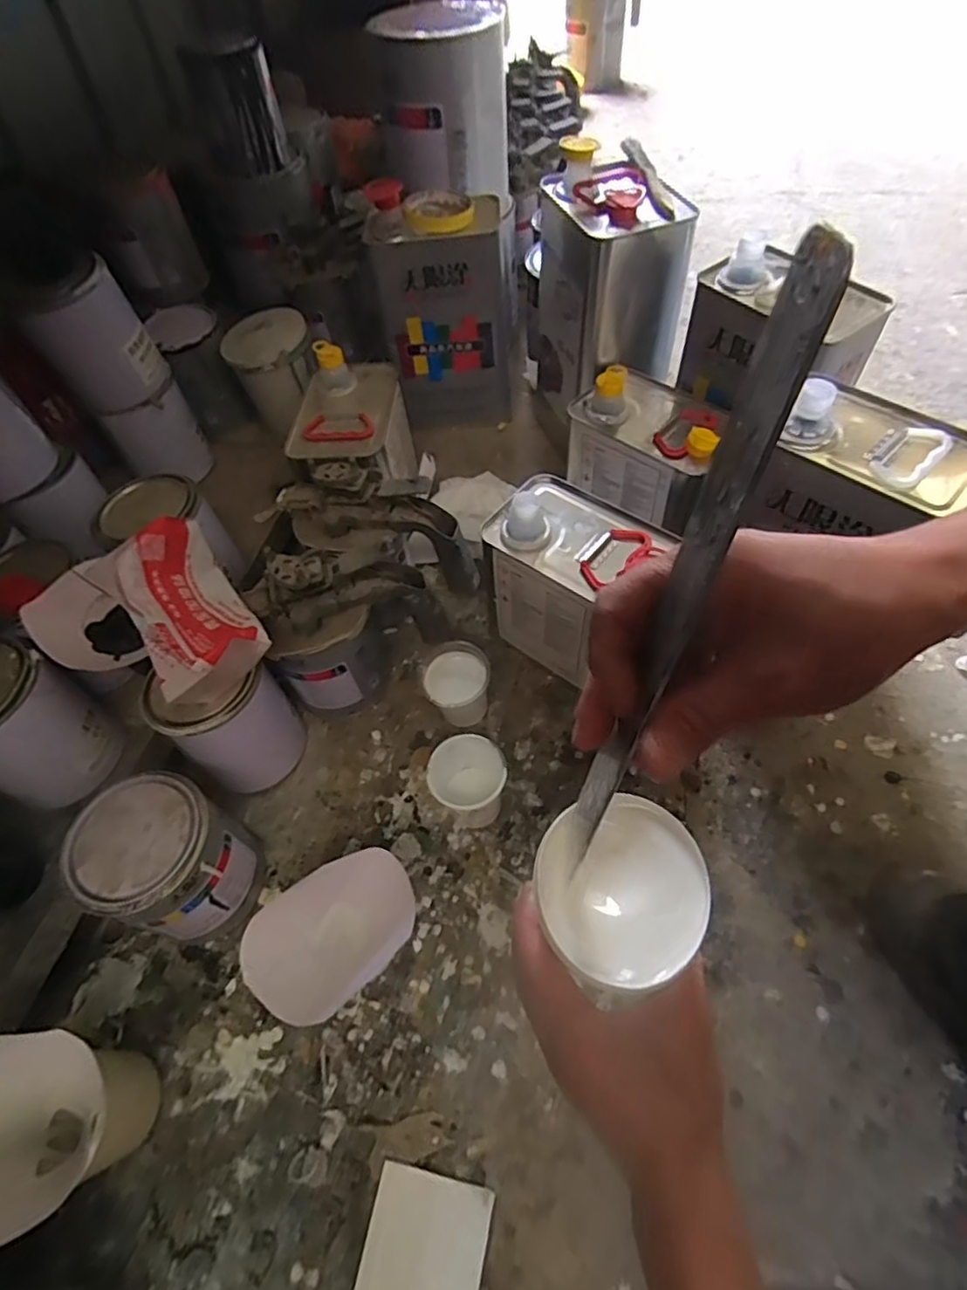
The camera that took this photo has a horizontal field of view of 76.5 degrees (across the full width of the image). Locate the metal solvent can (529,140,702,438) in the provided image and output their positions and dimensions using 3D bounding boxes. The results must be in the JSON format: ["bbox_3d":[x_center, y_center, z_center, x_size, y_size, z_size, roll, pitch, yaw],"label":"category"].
[{"bbox_3d":[0.144,-0.409,0.716,0.118,0.220,0.138,-28,59,-14],"label":"metal solvent can"}]

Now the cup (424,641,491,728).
[{"bbox_3d":[-0.024,0.045,0.629,0.062,0.076,0.070,-3,56,2],"label":"cup"}]

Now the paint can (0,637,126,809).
[{"bbox_3d":[-0.411,0.069,0.544,0.107,0.123,0.103,-2,56,3],"label":"paint can"}]

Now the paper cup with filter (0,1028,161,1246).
[{"bbox_3d":[-0.300,0.334,0.420,0.098,0.138,0.097,-2,56,3],"label":"paper cup with filter"}]

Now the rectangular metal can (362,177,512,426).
[{"bbox_3d":[-0.054,-0.442,0.818,0.164,0.263,0.122,-10,56,-3],"label":"rectangular metal can"}]

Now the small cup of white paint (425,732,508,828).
[{"bbox_3d":[-0.013,0.128,0.570,0.067,0.084,0.067,-18,57,-8],"label":"small cup of white paint"}]

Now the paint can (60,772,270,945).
[{"bbox_3d":[-0.260,0.183,0.520,0.103,0.135,0.100,-2,56,3],"label":"paint can"}]

